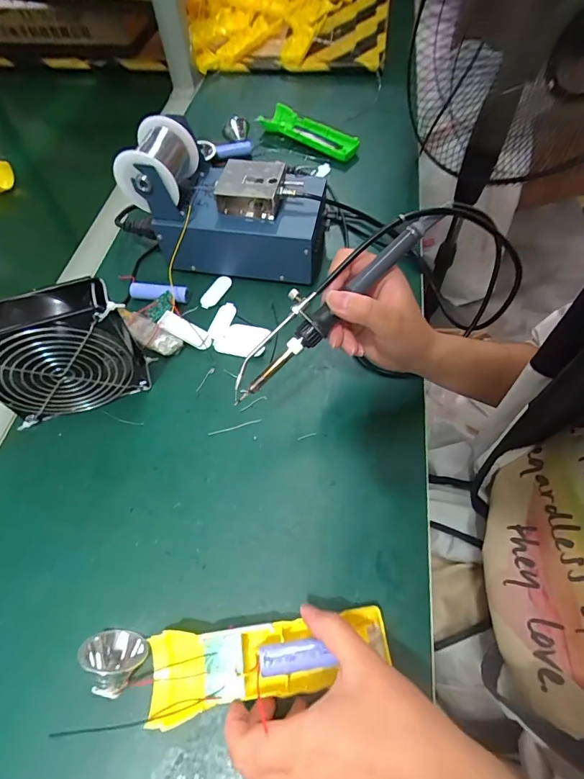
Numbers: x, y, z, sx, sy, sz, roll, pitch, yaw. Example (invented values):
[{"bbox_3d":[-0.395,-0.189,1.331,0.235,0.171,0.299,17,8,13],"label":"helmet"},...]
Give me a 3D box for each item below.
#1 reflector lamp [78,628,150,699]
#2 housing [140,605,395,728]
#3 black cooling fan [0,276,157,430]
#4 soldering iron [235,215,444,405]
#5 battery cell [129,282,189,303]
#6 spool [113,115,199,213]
[{"bbox_3d":[-0.125,0.190,0.282,0.040,0.039,0.037,9,60,6],"label":"reflector lamp"},{"bbox_3d":[-0.012,0.181,0.275,0.162,0.025,0.048,-6,59,-8],"label":"housing"},{"bbox_3d":[-0.206,-0.032,0.366,0.124,0.124,0.051,-20,60,-9],"label":"black cooling fan"},{"bbox_3d":[0.026,-0.067,0.302,0.192,0.021,0.033,-43,65,3],"label":"soldering iron"},{"bbox_3d":[-0.156,-0.114,0.478,0.069,0.022,0.017,6,59,6],"label":"battery cell"},{"bbox_3d":[-0.142,-0.238,0.438,0.064,0.072,0.080,9,60,8],"label":"spool"}]

